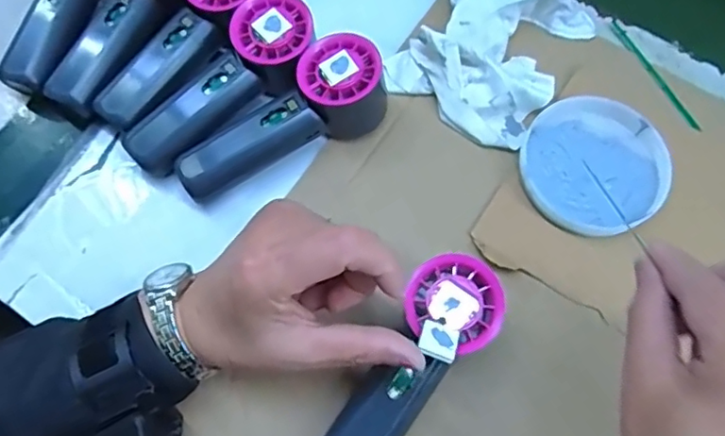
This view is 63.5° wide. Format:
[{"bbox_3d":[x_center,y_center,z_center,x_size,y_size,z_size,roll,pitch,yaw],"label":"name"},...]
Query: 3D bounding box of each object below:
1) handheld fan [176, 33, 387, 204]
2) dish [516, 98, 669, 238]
[{"bbox_3d":[-0.057,-0.069,0.404,0.150,0.055,0.052,-25,72,-9],"label":"handheld fan"},{"bbox_3d":[0.162,-0.036,0.414,0.100,0.021,0.097,-20,71,-7],"label":"dish"}]

